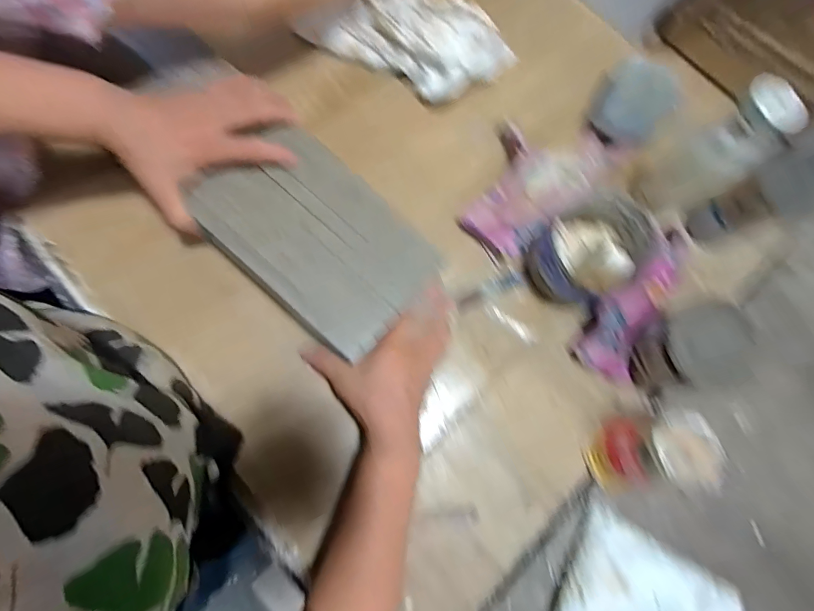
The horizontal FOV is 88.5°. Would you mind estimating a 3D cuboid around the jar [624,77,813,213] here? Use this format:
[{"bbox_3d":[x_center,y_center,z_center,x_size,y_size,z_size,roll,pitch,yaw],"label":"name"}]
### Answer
[{"bbox_3d":[0.306,-0.155,0.437,0.059,0.175,0.073,-32,77,-13],"label":"jar"}]

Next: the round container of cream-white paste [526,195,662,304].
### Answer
[{"bbox_3d":[0.195,-0.056,0.440,0.116,0.068,0.096,-39,83,-11],"label":"round container of cream-white paste"}]

